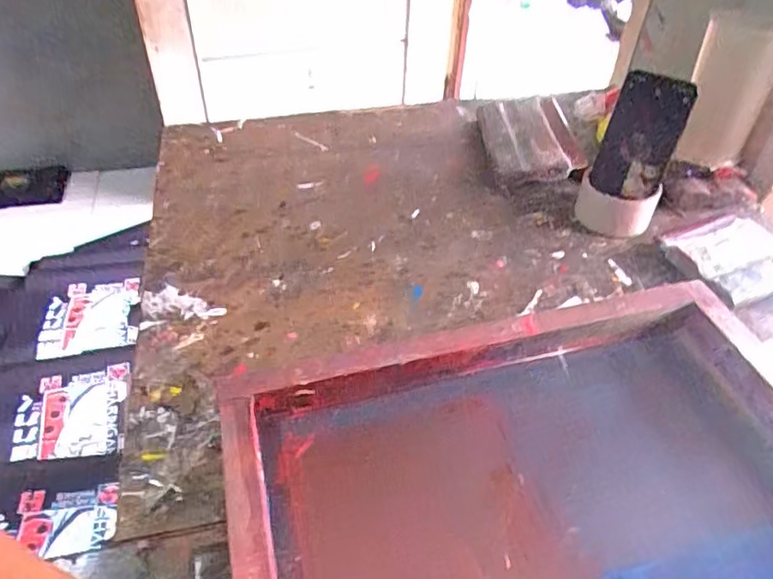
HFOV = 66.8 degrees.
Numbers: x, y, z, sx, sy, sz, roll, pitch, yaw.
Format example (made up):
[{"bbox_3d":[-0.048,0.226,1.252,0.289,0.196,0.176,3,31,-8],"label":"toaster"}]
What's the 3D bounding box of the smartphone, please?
[{"bbox_3d":[0.271,-0.161,0.626,0.069,0.129,0.012,18,34,12],"label":"smartphone"}]

